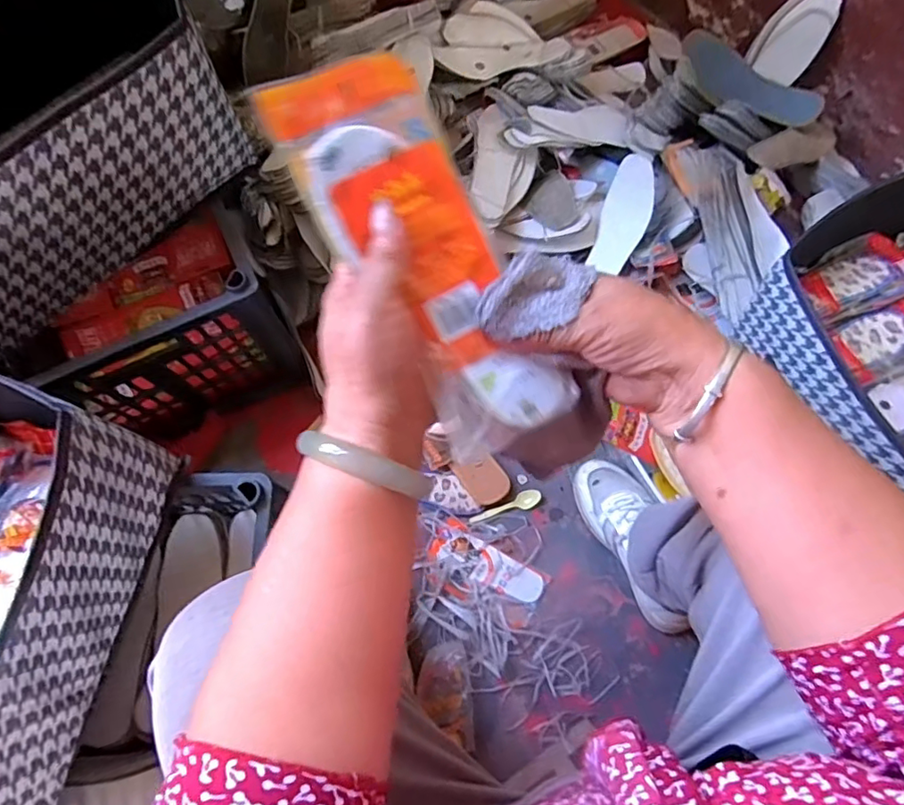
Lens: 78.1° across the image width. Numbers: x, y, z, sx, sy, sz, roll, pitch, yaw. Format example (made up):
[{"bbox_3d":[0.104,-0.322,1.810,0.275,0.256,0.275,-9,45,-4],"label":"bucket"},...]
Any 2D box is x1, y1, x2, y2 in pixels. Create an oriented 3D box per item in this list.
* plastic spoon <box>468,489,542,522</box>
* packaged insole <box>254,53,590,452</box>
[{"bbox_3d":[0.077,0.151,0.800,0.107,0.009,0.025,-19,72,-5],"label":"plastic spoon"},{"bbox_3d":[-0.013,-0.076,0.300,0.082,0.021,0.212,-30,99,-9],"label":"packaged insole"}]

